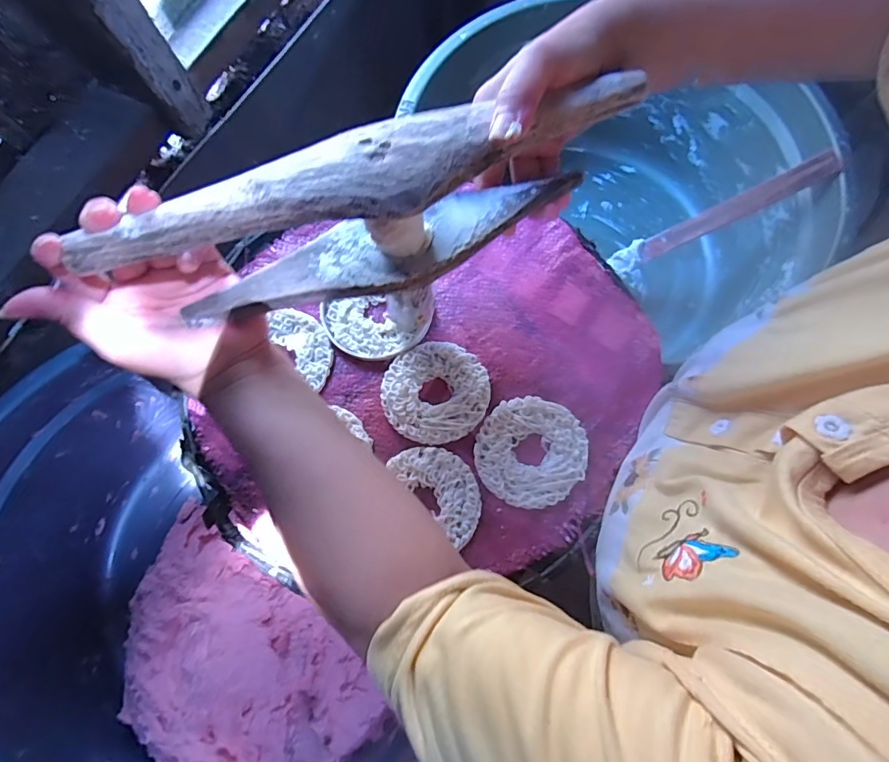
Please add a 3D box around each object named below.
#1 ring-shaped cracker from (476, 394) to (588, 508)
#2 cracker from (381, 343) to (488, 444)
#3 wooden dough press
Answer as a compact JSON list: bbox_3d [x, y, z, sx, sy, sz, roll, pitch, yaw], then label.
[{"bbox_3d":[0.064,0.051,0.352,0.077,0.007,0.078,0,75,1],"label":"ring-shaped cracker"},{"bbox_3d":[-0.007,0.008,0.367,0.077,0.009,0.079,0,75,1],"label":"cracker"},{"bbox_3d":[-0.030,-0.098,0.275,0.307,0.090,0.053,-19,75,-13],"label":"wooden dough press"}]

